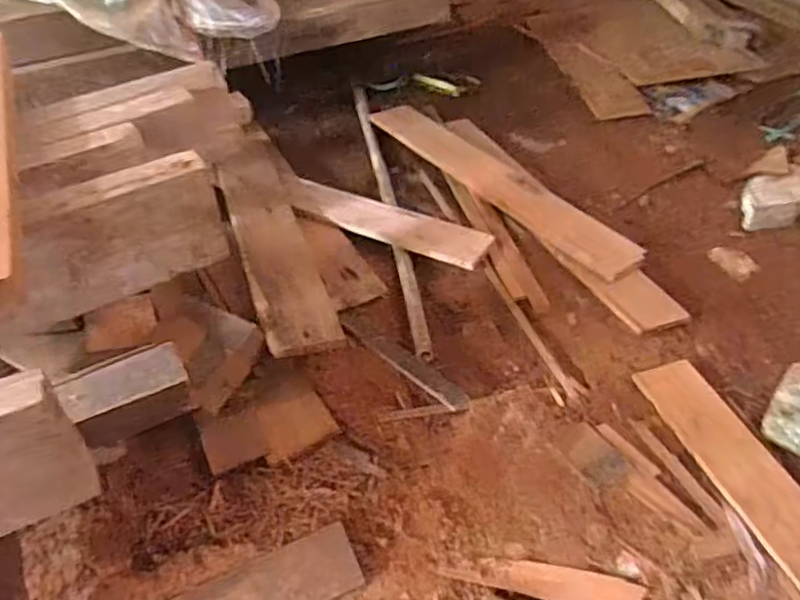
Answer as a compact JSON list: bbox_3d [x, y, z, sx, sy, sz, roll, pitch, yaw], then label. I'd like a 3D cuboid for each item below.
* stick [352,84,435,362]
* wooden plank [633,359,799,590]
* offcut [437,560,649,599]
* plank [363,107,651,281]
[{"bbox_3d":[-0.029,-0.226,1.395,0.035,0.032,0.945,-7,42,-6],"label":"stick"},{"bbox_3d":[0.486,0.237,0.899,0.110,0.014,0.396,-13,43,-13],"label":"wooden plank"},{"bbox_3d":[0.180,0.350,0.814,0.239,0.008,0.048,9,43,11],"label":"offcut"},{"bbox_3d":[0.185,-0.269,1.410,0.111,0.026,0.773,-25,47,-24],"label":"plank"}]

